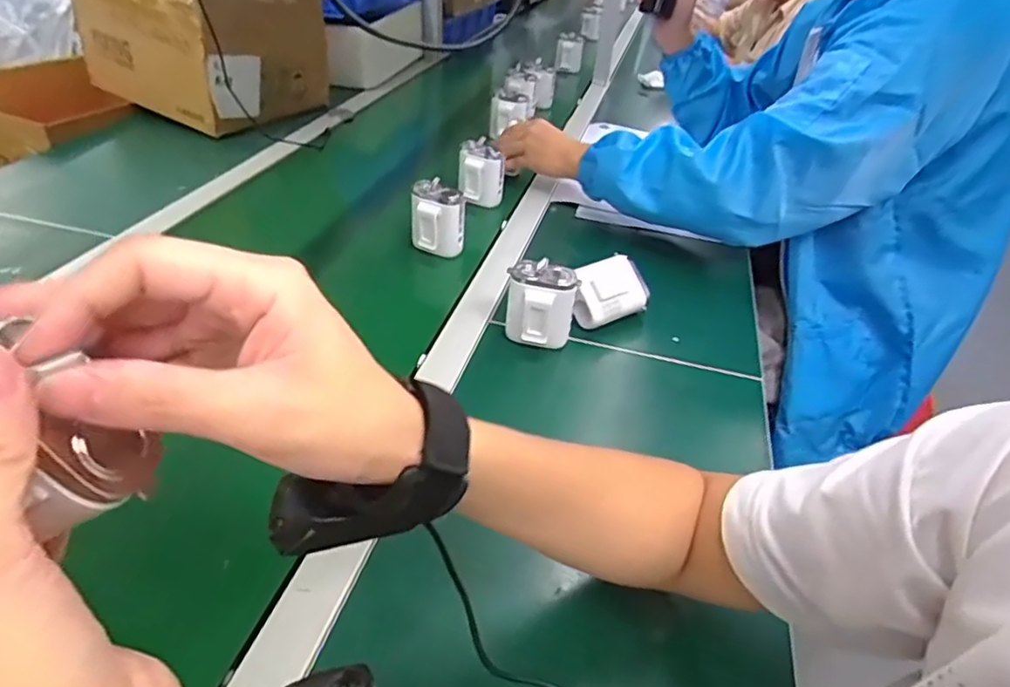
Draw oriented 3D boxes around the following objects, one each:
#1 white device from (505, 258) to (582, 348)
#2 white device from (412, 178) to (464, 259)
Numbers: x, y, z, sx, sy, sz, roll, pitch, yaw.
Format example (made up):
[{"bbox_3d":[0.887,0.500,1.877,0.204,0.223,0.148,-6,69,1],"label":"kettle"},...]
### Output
[{"bbox_3d":[0.036,-0.035,0.631,0.069,0.092,0.039,15,39,11],"label":"white device"},{"bbox_3d":[-0.086,-0.160,0.784,0.064,0.087,0.045,0,38,-7],"label":"white device"}]

